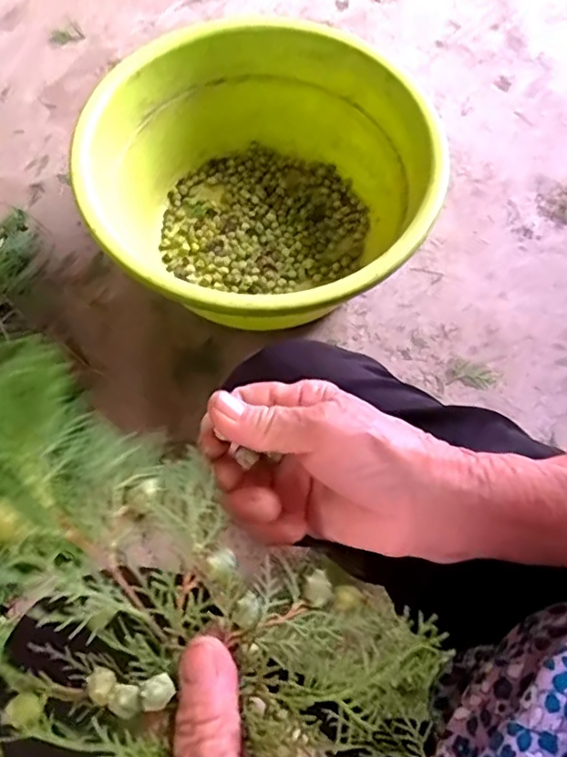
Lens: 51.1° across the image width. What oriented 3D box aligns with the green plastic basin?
[{"bbox_3d":[-0.032,-0.246,0.802,0.428,0.214,0.419,0,67,-1],"label":"green plastic basin"}]

